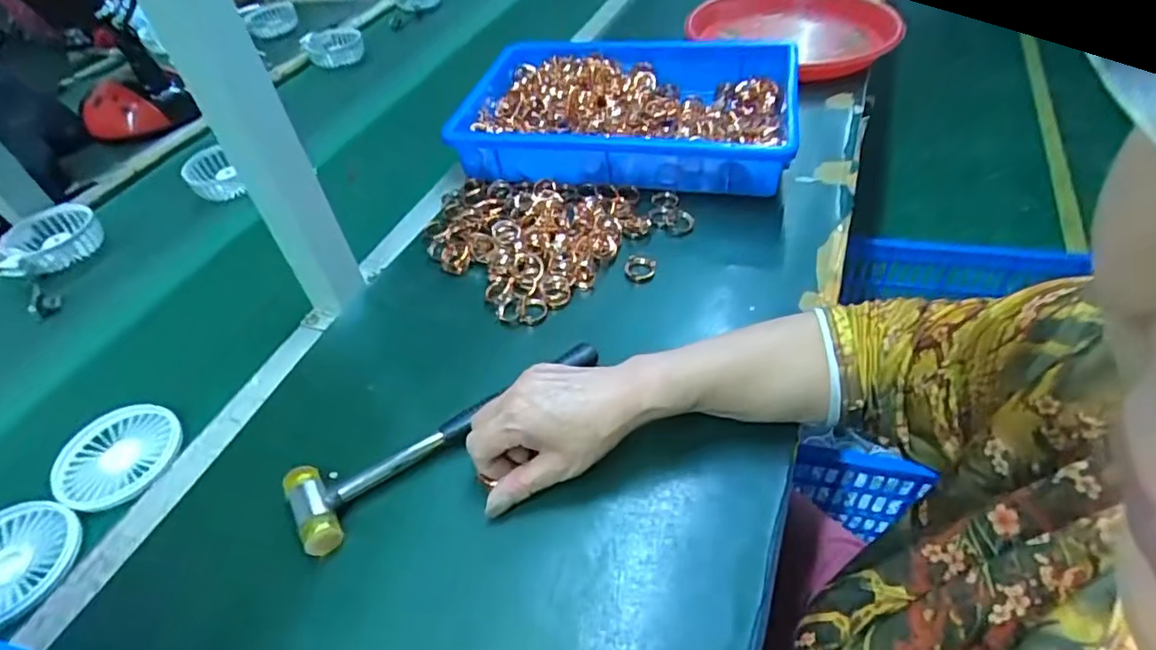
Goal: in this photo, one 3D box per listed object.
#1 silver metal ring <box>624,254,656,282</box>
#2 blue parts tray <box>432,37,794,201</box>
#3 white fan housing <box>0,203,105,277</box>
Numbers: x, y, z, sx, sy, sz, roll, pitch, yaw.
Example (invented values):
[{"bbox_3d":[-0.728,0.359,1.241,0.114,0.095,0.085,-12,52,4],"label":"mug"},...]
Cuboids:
[{"bbox_3d":[0.059,-0.054,0.570,0.028,0.005,0.031,8,49,13],"label":"silver metal ring"},{"bbox_3d":[0.066,-0.270,0.737,0.380,0.067,0.300,3,48,8],"label":"blue parts tray"},{"bbox_3d":[-0.575,-0.097,0.650,0.095,0.026,0.091,-5,46,5],"label":"white fan housing"}]

